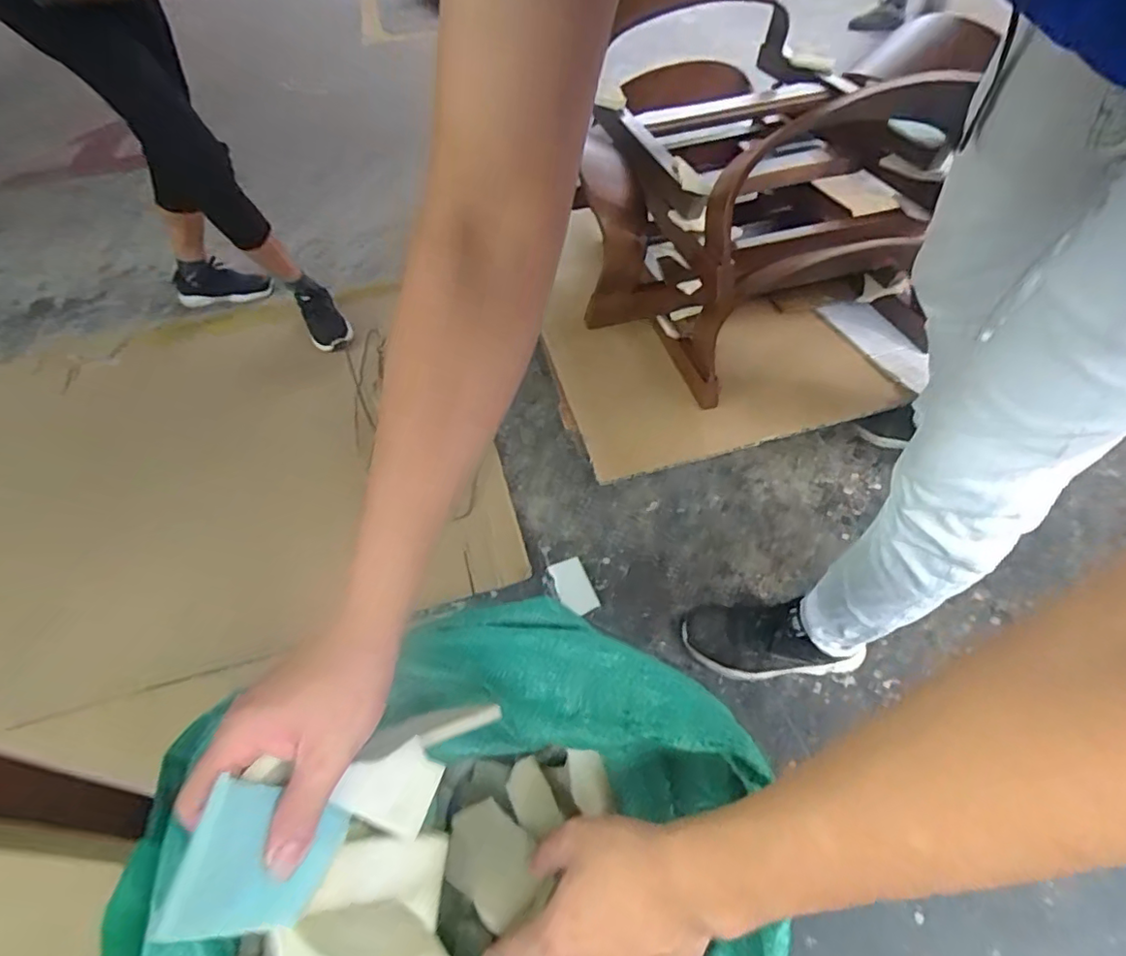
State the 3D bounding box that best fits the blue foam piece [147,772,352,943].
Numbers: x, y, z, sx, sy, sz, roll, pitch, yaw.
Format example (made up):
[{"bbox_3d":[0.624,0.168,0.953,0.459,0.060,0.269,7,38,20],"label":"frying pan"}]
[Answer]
[{"bbox_3d":[-0.162,0.208,0.305,0.008,0.092,0.065,-18,48,23],"label":"blue foam piece"}]

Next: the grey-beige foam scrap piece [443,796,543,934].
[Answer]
[{"bbox_3d":[-0.055,0.288,0.423,0.090,0.005,0.059,17,42,41],"label":"grey-beige foam scrap piece"}]

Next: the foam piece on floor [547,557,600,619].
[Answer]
[{"bbox_3d":[0.018,0.197,1.027,0.063,0.012,0.116,-18,52,-10],"label":"foam piece on floor"}]

